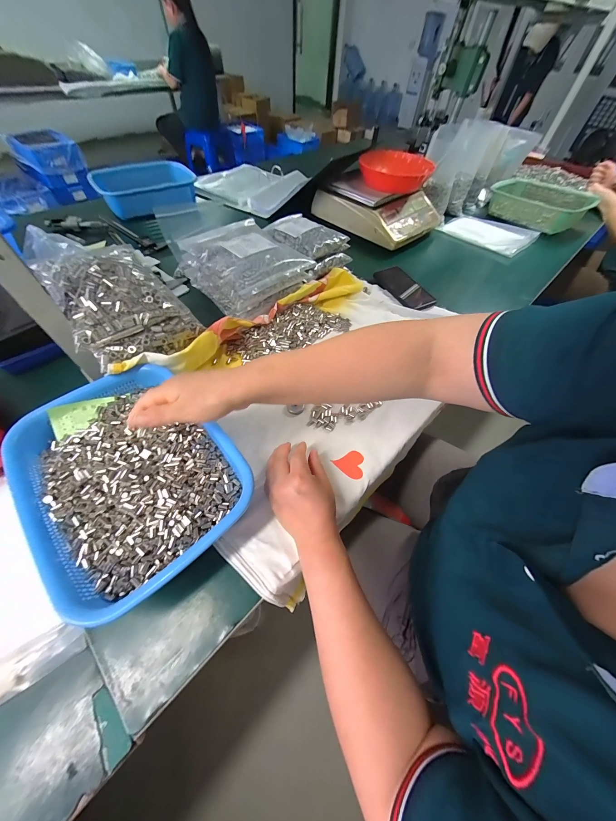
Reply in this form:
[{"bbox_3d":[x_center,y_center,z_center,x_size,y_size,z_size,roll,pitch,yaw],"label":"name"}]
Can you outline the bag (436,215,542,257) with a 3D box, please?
[{"bbox_3d":[0.581,-0.582,0.877,0.264,0.033,0.192,38,62,21],"label":"bag"}]

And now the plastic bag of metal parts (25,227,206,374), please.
[{"bbox_3d":[-0.308,-0.187,0.437,0.161,0.090,0.245,-34,64,-23],"label":"plastic bag of metal parts"}]

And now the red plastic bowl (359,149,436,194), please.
[{"bbox_3d":[0.251,-0.703,0.795,0.203,0.064,0.203,2,55,-2],"label":"red plastic bowl"}]

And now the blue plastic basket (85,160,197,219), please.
[{"bbox_3d":[-0.520,-0.718,0.872,0.281,0.085,0.147,-26,61,-20],"label":"blue plastic basket"}]

